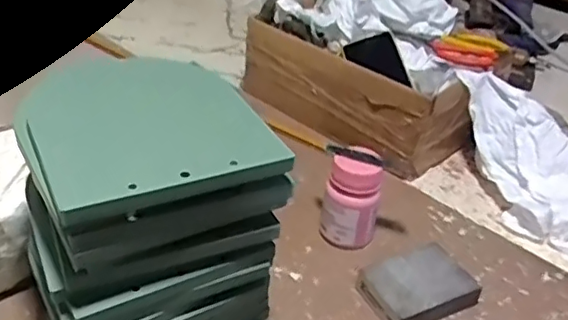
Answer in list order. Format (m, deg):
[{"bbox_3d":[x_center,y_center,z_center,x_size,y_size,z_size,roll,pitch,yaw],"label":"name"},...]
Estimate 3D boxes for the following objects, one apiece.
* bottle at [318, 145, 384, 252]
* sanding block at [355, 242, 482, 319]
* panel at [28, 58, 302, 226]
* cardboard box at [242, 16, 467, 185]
[{"bbox_3d":[0.070,0.044,0.632,0.055,0.099,0.050,11,35,9],"label":"bottle"},{"bbox_3d":[0.134,0.124,0.590,0.108,0.027,0.079,-12,38,-24],"label":"sanding block"},{"bbox_3d":[-0.111,-0.037,0.459,0.150,0.011,0.248,-15,31,-23],"label":"panel"},{"bbox_3d":[0.091,-0.107,0.853,0.332,0.105,0.114,28,40,29],"label":"cardboard box"}]

